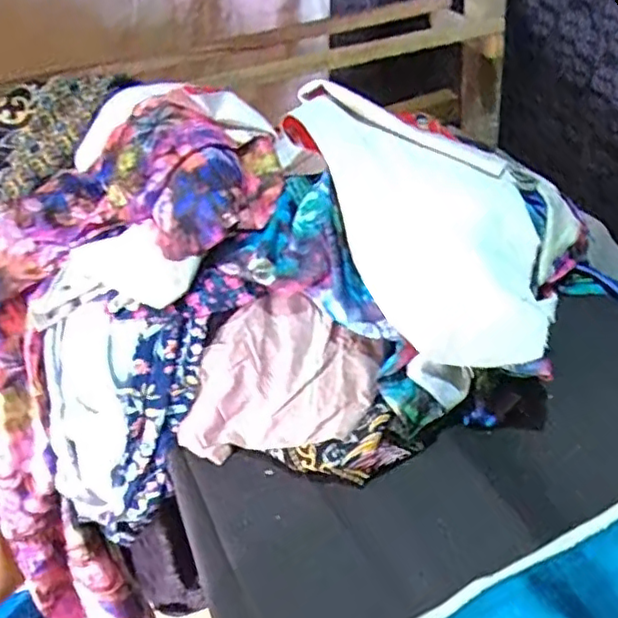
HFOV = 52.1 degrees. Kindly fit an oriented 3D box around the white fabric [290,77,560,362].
[{"bbox_3d":[0.104,-0.086,0.591,0.163,0.063,0.319,-17,58,-14],"label":"white fabric"}]

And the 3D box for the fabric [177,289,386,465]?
[{"bbox_3d":[-0.026,0.059,0.543,0.173,0.087,0.101,-1,38,7],"label":"fabric"}]

